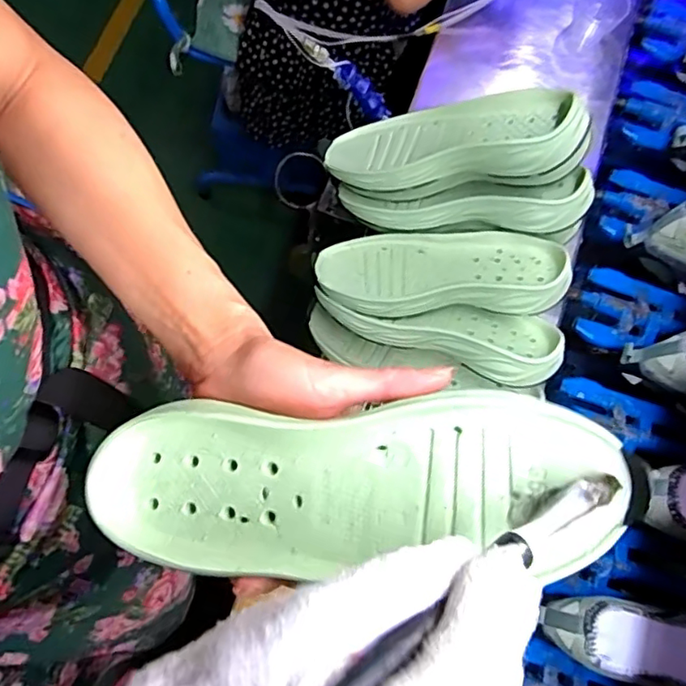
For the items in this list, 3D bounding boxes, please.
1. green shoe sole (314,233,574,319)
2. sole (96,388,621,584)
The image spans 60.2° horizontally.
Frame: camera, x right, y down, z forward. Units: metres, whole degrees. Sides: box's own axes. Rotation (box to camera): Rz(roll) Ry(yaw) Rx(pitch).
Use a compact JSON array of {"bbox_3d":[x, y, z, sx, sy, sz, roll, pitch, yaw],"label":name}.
[{"bbox_3d":[0.094,-0.068,0.568,0.230,0.036,0.086,0,75,0],"label":"green shoe sole"},{"bbox_3d":[0.002,0.065,0.272,0.232,0.025,0.078,-4,75,8],"label":"sole"}]

